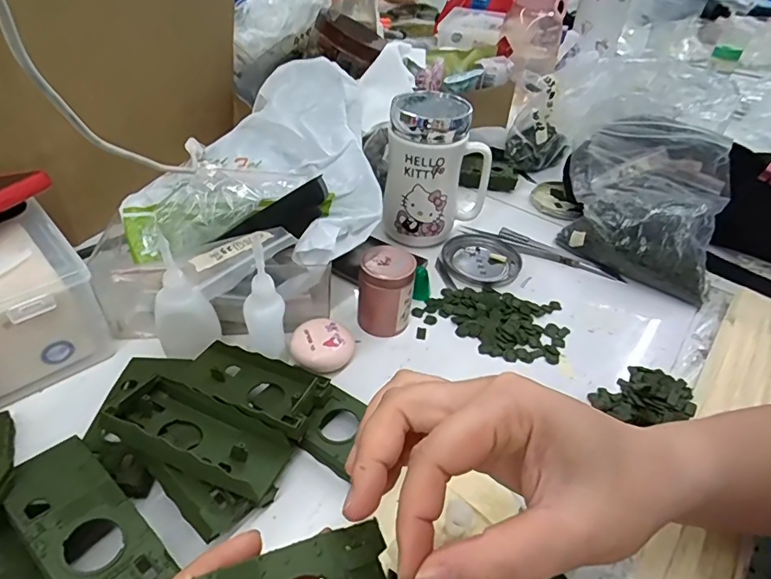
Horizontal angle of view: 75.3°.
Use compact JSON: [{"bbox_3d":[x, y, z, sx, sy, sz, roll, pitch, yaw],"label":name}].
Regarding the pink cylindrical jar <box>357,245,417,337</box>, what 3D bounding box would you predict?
[{"bbox_3d":[0.001,0.001,0.420,0.044,0.065,0.041,3,41,-3],"label":"pink cylindrical jar"}]

